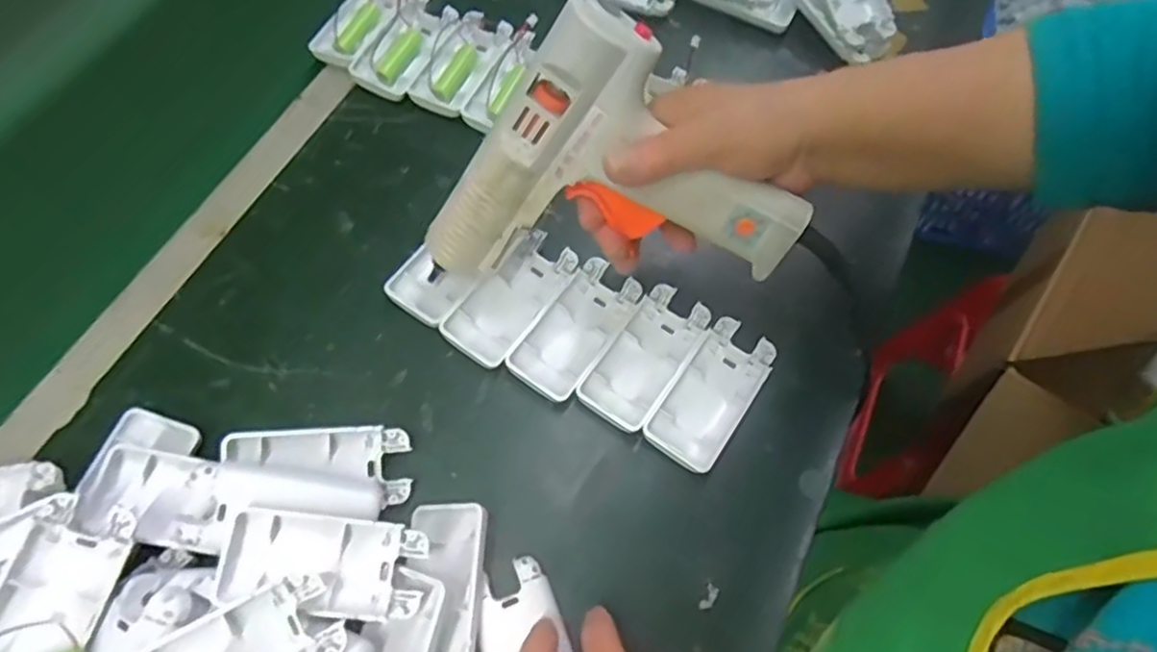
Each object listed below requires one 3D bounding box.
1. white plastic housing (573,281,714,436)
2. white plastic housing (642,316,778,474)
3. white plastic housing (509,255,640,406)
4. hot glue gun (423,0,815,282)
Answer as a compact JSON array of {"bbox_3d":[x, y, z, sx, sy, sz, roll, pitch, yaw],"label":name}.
[{"bbox_3d":[0.041,0.018,0.424,0.045,0.012,0.093,33,67,12],"label":"white plastic housing"},{"bbox_3d":[0.080,0.042,0.418,0.044,0.018,0.094,33,67,12],"label":"white plastic housing"},{"bbox_3d":[-0.002,0.002,0.431,0.045,0.012,0.093,34,67,13],"label":"white plastic housing"},{"bbox_3d":[0.009,-0.094,0.367,0.205,0.138,0.038,-3,34,13],"label":"hot glue gun"}]

